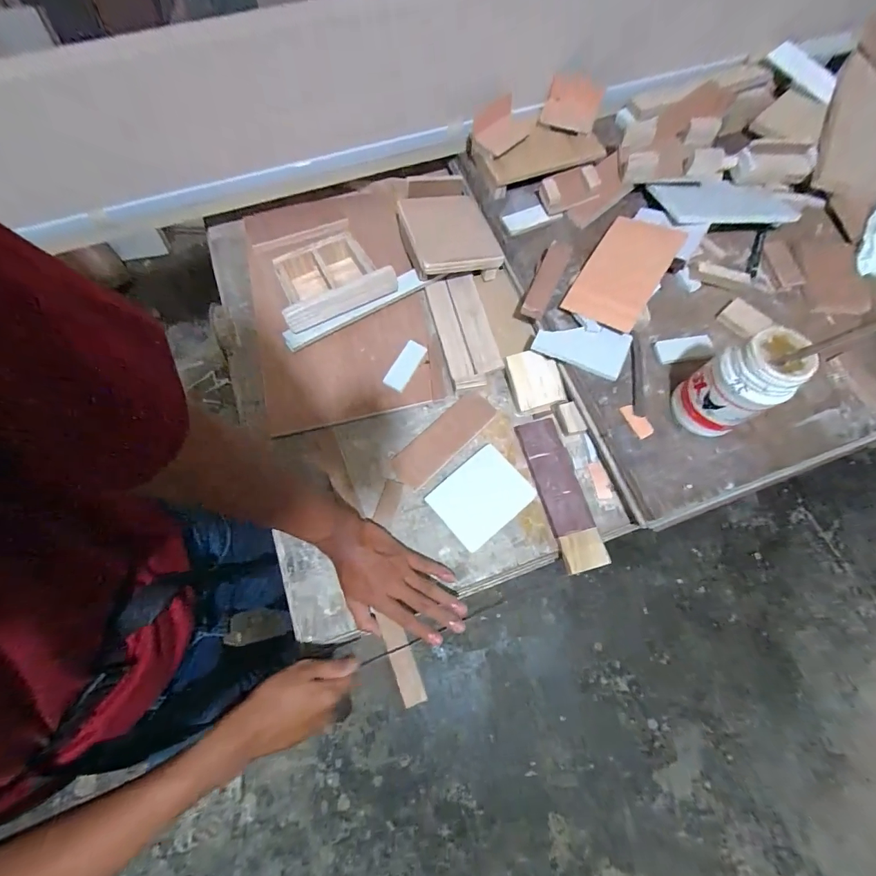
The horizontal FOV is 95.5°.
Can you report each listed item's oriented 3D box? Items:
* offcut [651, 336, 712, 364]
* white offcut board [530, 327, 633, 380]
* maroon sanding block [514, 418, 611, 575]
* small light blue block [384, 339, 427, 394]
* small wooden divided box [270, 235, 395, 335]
[{"bbox_3d":[0.335,-0.121,0.539,0.073,0.007,0.035,-8,76,5],"label":"offcut"},{"bbox_3d":[0.195,-0.127,0.542,0.117,0.014,0.063,24,73,8],"label":"white offcut board"},{"bbox_3d":[0.160,0.070,0.522,0.055,0.013,0.201,-15,71,-6],"label":"maroon sanding block"},{"bbox_3d":[-0.047,-0.105,0.578,0.031,0.011,0.080,27,72,9],"label":"small light blue block"},{"bbox_3d":[-0.161,-0.242,0.596,0.165,0.050,0.135,-24,72,-9],"label":"small wooden divided box"}]

